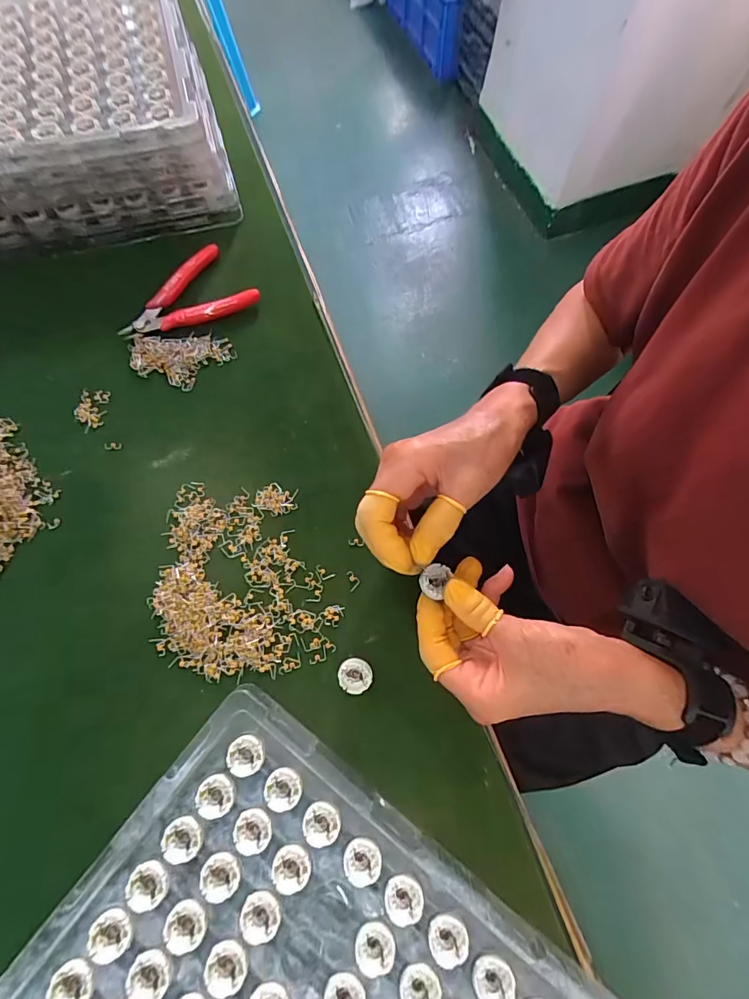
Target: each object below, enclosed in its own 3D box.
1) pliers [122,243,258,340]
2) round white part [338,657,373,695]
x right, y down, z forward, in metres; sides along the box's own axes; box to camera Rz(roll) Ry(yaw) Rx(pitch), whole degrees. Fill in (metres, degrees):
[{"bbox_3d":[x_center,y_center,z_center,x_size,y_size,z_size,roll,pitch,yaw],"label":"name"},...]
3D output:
[{"bbox_3d":[-0.179,-0.193,0.408,0.123,0.016,0.071,-22,72,-8],"label":"pliers"},{"bbox_3d":[-0.013,0.122,0.302,0.023,0.010,0.023,0,70,0],"label":"round white part"}]

